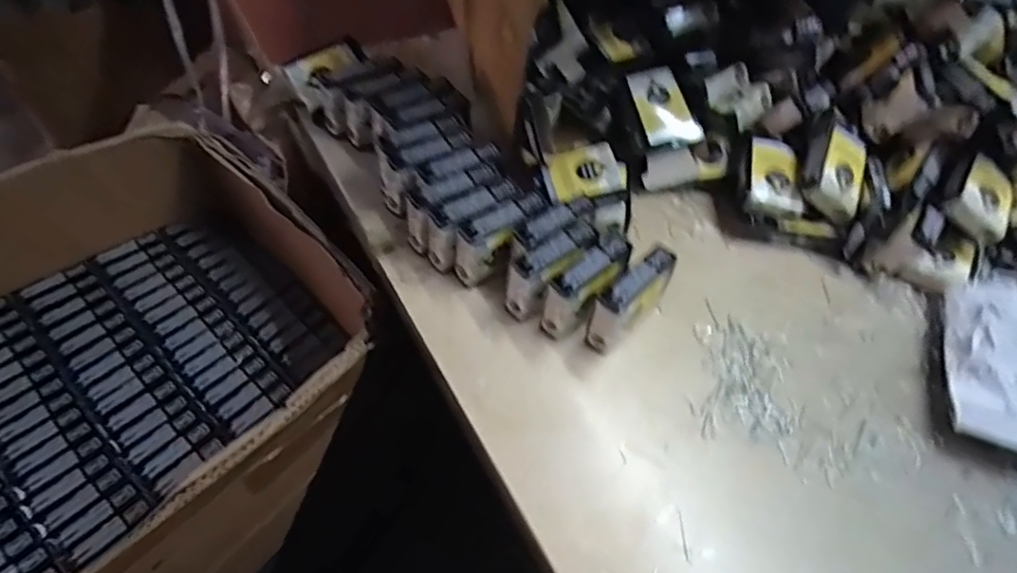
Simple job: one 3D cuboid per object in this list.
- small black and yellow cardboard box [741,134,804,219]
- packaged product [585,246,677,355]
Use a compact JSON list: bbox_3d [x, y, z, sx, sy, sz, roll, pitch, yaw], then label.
[{"bbox_3d":[0.228,-0.098,0.528,0.048,0.025,0.076,8,53,1],"label":"small black and yellow cardboard box"},{"bbox_3d":[0.091,0.012,0.441,0.075,0.060,0.025,-36,64,-28],"label":"packaged product"}]

